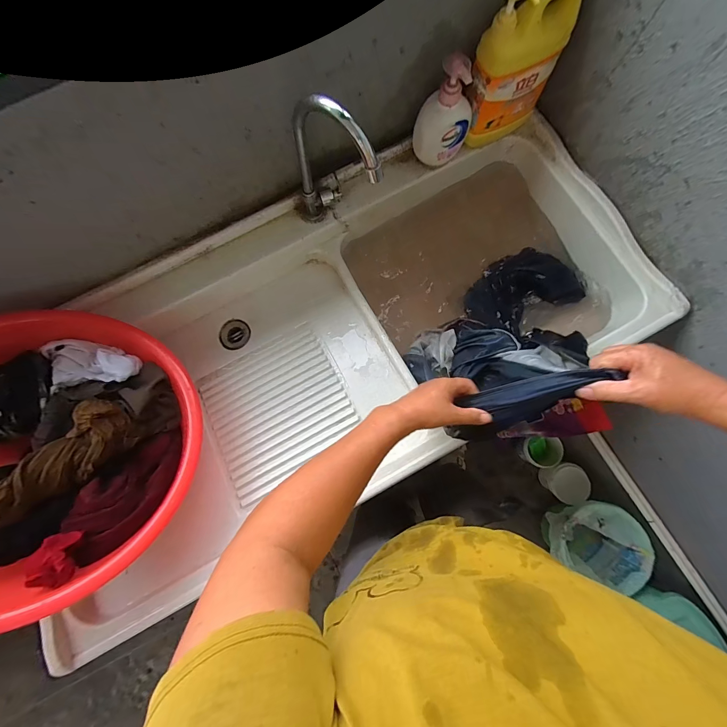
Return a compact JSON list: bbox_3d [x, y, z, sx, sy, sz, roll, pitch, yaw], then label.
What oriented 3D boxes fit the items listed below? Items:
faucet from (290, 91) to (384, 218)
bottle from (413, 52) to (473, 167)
[{"bbox_3d":[-0.043,-0.282,0.528,0.065,0.247,0.147,-35,81,-6],"label":"faucet"},{"bbox_3d":[0.145,-0.435,0.580,0.069,0.156,0.089,42,82,7],"label":"bottle"}]

